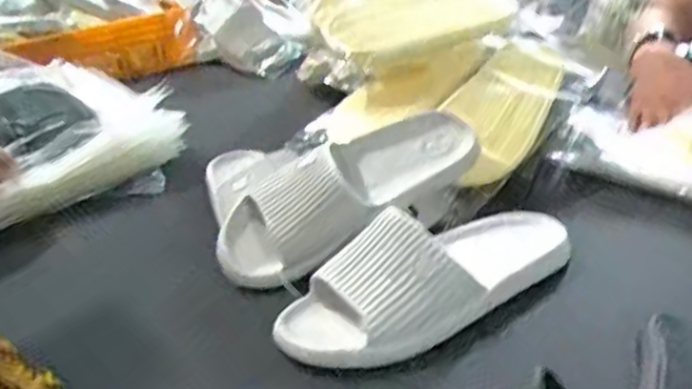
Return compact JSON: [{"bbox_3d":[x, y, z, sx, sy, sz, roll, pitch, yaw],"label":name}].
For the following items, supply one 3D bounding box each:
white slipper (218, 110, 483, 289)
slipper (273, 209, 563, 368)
[{"bbox_3d":[-0.003,-0.009,0.671,0.280,0.084,0.104,-29,31,-12],"label":"white slipper"},{"bbox_3d":[0.074,0.060,0.582,0.282,0.067,0.108,-19,28,-23],"label":"slipper"}]

